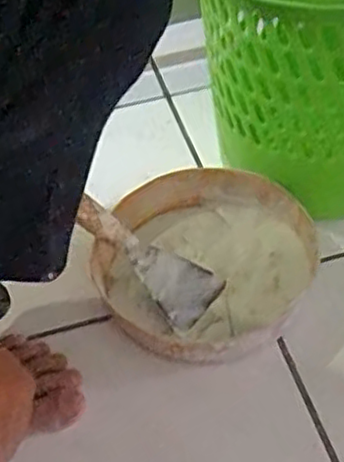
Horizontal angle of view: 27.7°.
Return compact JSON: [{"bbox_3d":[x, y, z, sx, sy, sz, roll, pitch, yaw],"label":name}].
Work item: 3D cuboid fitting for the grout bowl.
[{"bbox_3d":[0.031,0.029,0.650,0.191,0.047,0.196,-4,47,4],"label":"grout bowl"}]

